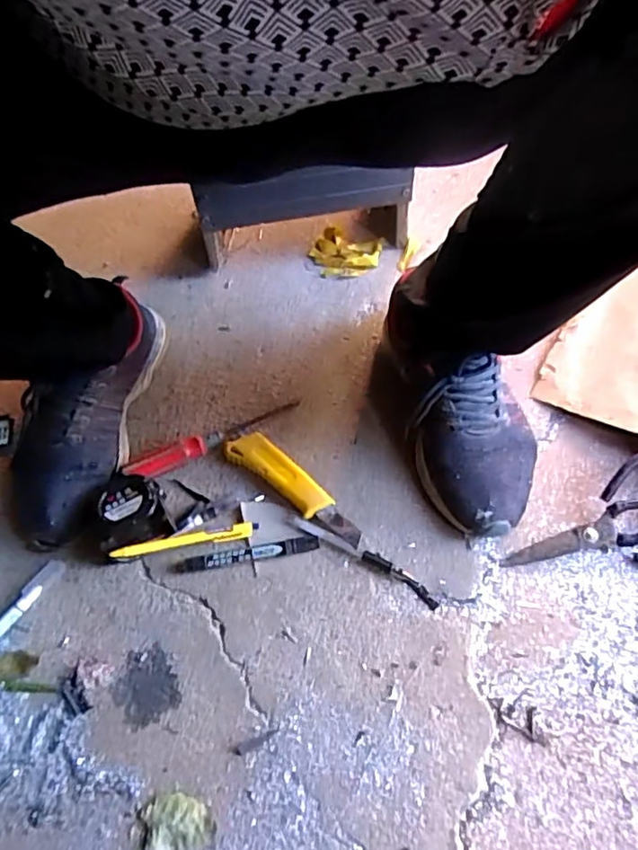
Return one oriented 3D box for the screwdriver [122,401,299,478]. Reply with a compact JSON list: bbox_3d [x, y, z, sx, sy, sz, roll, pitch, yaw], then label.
[{"bbox_3d":[-0.110,0.012,0.636,0.188,0.028,0.024,-29,61,-13],"label":"screwdriver"}]

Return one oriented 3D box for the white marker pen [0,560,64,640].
[{"bbox_3d":[-0.288,0.179,0.557,0.017,0.011,0.133,31,65,21],"label":"white marker pen"}]

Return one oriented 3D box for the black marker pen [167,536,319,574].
[{"bbox_3d":[-0.072,0.123,0.572,0.142,0.017,0.015,-9,58,-2],"label":"black marker pen"}]

